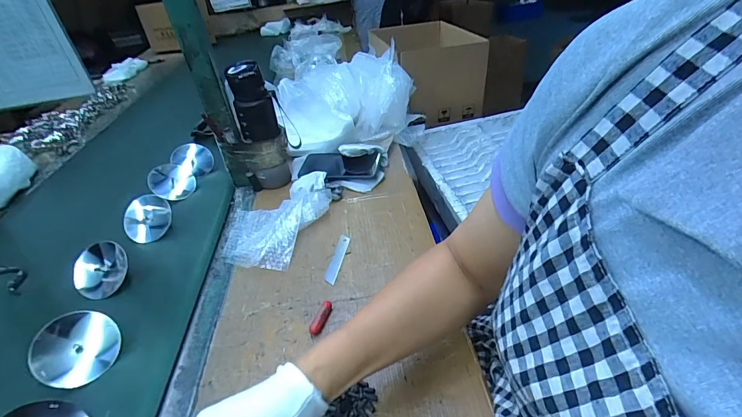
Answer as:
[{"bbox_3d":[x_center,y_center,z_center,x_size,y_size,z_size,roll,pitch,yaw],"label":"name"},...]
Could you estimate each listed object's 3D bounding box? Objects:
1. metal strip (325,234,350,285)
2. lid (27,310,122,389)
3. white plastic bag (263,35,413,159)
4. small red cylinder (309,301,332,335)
[{"bbox_3d":[-0.051,0.075,0.578,0.018,0.004,0.102,2,36,12],"label":"metal strip"},{"bbox_3d":[-0.354,0.168,0.455,0.085,0.005,0.085,16,55,-24],"label":"lid"},{"bbox_3d":[-0.053,-0.240,0.876,0.381,0.160,0.162,-27,40,-26],"label":"white plastic bag"},{"bbox_3d":[-0.063,0.139,0.483,0.014,0.015,0.050,10,39,22],"label":"small red cylinder"}]

